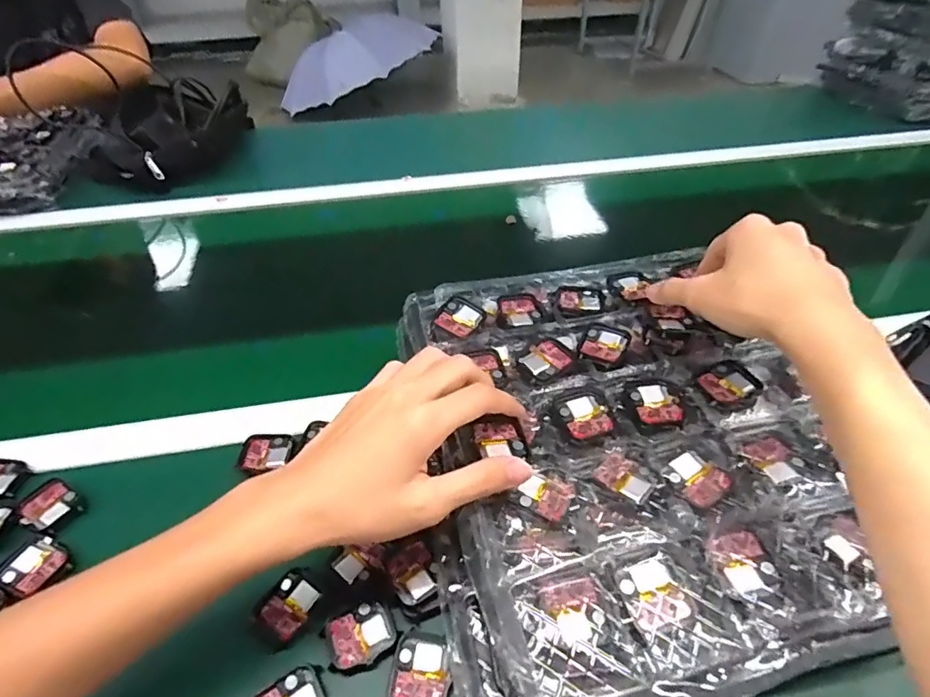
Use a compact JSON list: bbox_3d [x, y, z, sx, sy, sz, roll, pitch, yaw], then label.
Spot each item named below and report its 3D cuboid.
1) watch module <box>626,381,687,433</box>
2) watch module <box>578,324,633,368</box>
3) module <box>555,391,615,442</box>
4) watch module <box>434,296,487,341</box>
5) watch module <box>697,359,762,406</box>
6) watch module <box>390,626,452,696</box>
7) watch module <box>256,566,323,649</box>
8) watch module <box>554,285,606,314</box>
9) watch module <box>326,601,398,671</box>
[{"bbox_3d":[0.139,0.042,0.385,0.042,0.004,0.047,13,45,14],"label":"watch module"},{"bbox_3d":[0.111,-0.003,0.421,0.035,0.005,0.045,20,47,21],"label":"watch module"},{"bbox_3d":[0.086,0.049,0.378,0.036,0.004,0.041,-20,47,-20],"label":"module"},{"bbox_3d":[-0.005,-0.025,0.454,0.035,0.010,0.042,32,50,5],"label":"watch module"},{"bbox_3d":[0.199,0.028,0.397,0.040,0.013,0.036,-22,47,-21],"label":"watch module"},{"bbox_3d":[-0.027,0.204,0.330,0.036,0.007,0.046,5,44,7],"label":"watch module"},{"bbox_3d":[-0.118,0.175,0.357,0.033,0.008,0.044,21,47,22],"label":"watch module"},{"bbox_3d":[0.105,-0.045,0.479,0.042,0.005,0.040,10,44,12],"label":"watch module"},{"bbox_3d":[-0.068,0.188,0.345,0.042,0.006,0.034,-19,46,-19],"label":"watch module"}]

